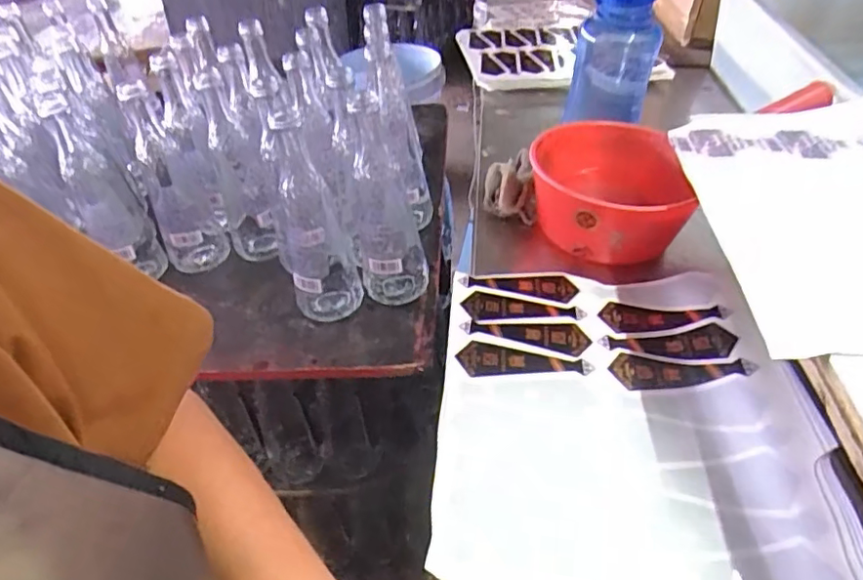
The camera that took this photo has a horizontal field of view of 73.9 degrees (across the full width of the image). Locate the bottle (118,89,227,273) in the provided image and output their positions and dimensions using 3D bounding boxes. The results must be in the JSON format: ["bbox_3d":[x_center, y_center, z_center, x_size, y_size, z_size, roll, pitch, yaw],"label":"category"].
[{"bbox_3d":[-0.275,-0.111,0.618,0.065,0.203,0.059,-21,43,-16],"label":"bottle"}]

